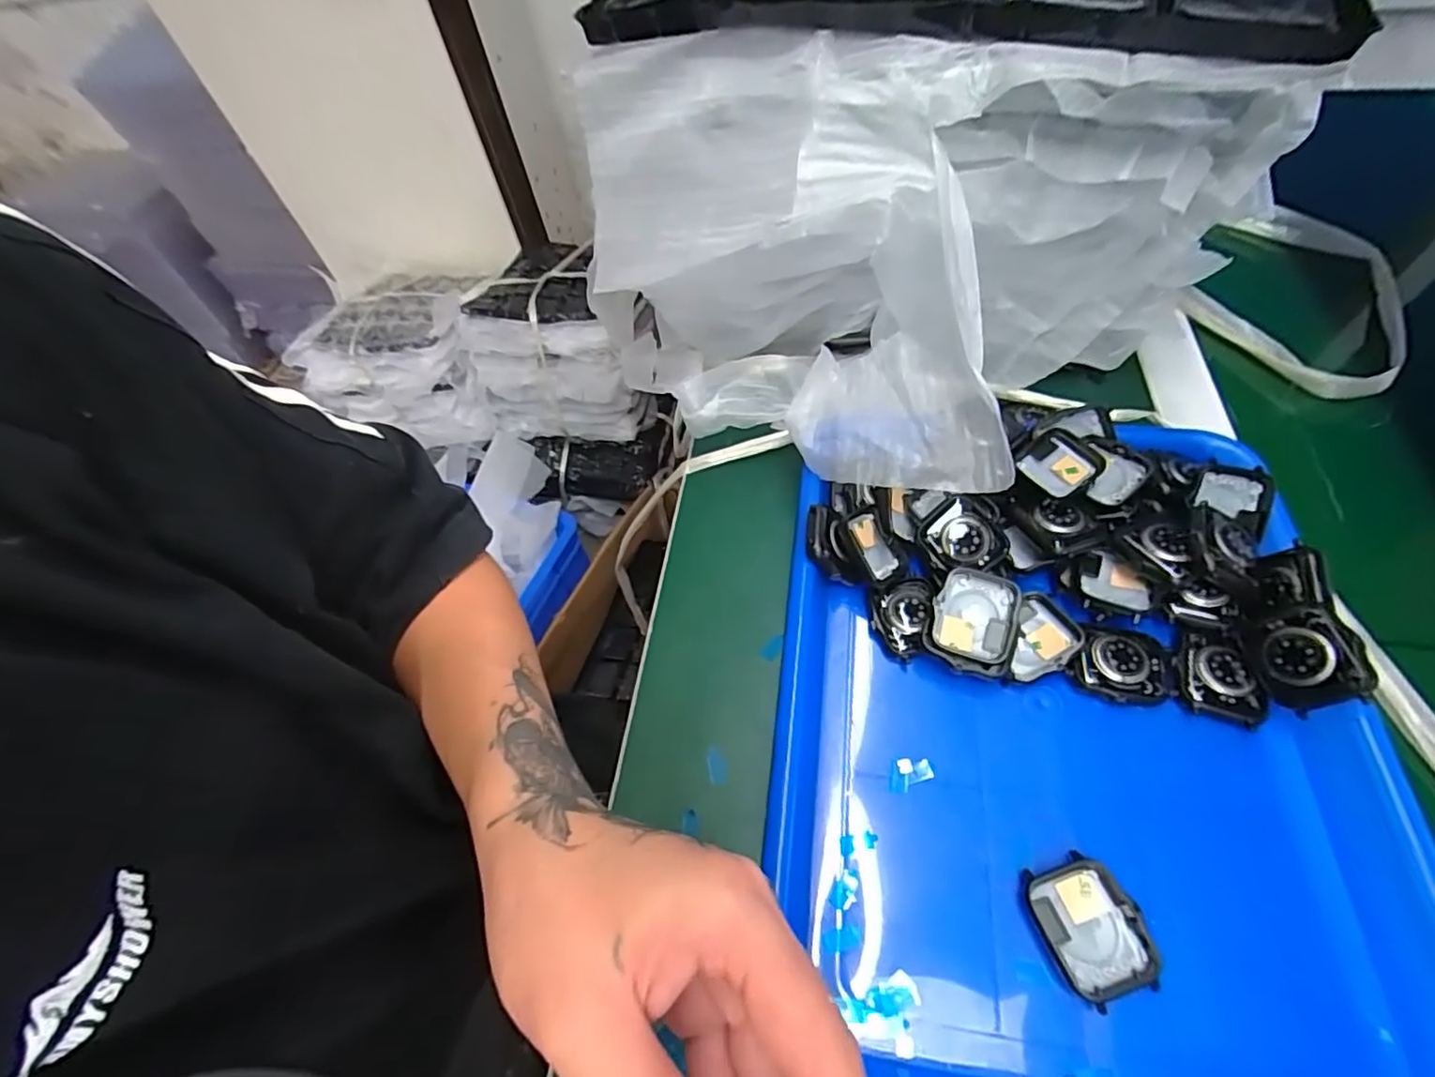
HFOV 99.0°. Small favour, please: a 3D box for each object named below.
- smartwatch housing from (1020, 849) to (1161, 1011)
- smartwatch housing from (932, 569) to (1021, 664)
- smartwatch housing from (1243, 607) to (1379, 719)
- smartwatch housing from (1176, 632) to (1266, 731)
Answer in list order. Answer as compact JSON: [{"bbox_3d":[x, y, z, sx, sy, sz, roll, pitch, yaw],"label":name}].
[{"bbox_3d":[0.149,0.156,0.246,0.034,0.016,0.046,-15,55,-3],"label":"smartwatch housing"},{"bbox_3d":[0.127,0.038,0.303,0.037,0.008,0.043,13,83,15],"label":"smartwatch housing"},{"bbox_3d":[0.259,0.053,0.269,0.009,0.036,0.042,10,63,-35],"label":"smartwatch housing"},{"bbox_3d":[0.238,0.064,0.289,0.033,0.013,0.040,16,59,18],"label":"smartwatch housing"}]

